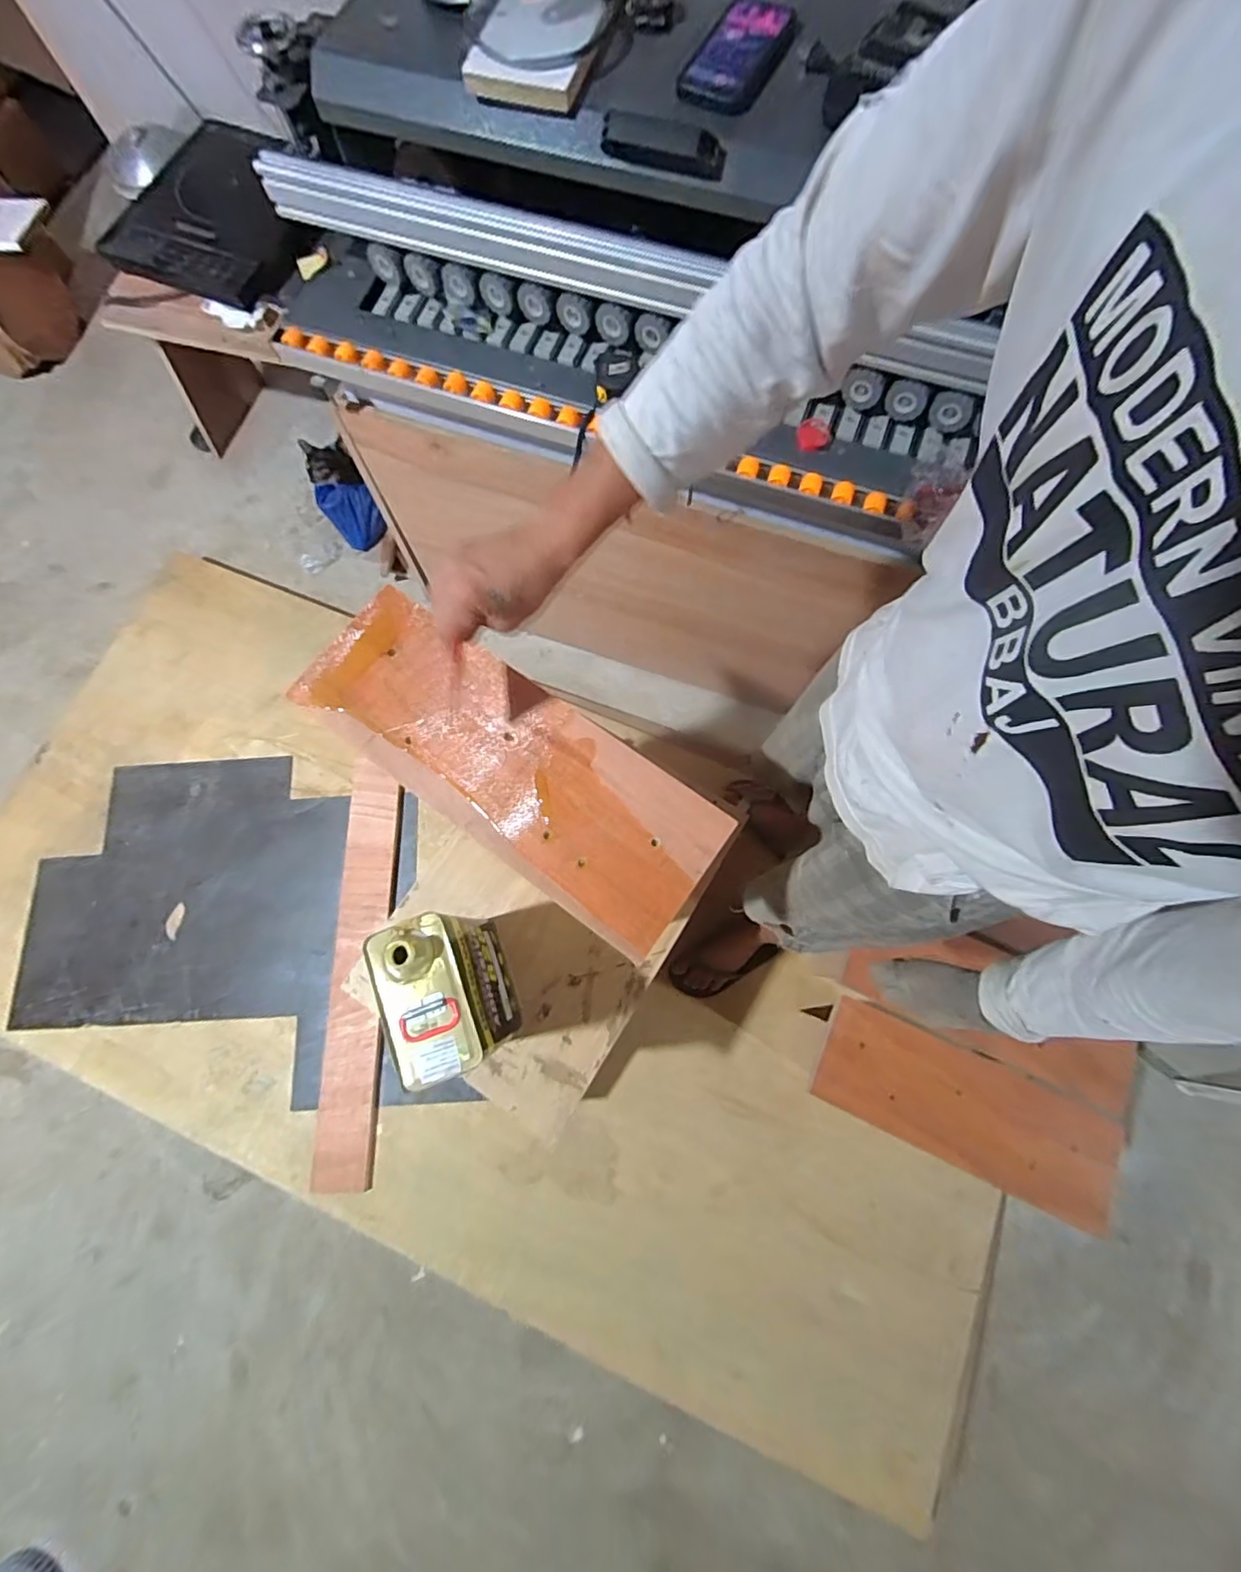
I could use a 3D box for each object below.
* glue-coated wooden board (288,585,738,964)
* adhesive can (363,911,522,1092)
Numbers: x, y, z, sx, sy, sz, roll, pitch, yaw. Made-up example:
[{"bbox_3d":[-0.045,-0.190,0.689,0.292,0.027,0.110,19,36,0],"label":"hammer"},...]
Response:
[{"bbox_3d":[-0.121,-0.031,0.582,0.458,0.017,0.166,35,78,11],"label":"glue-coated wooden board"},{"bbox_3d":[-0.205,0.250,0.693,0.098,0.240,0.167,-23,76,-5],"label":"adhesive can"}]

